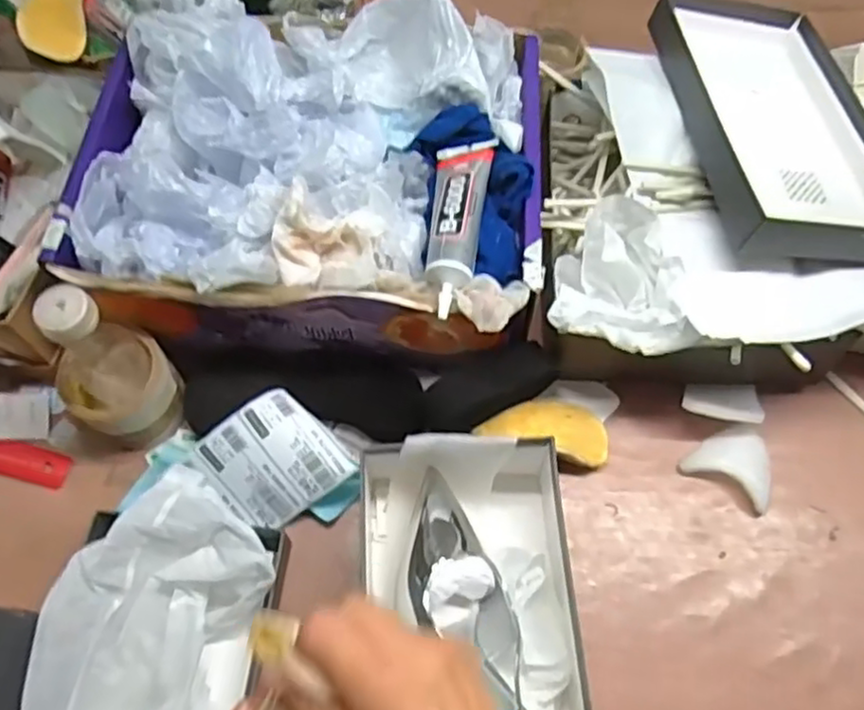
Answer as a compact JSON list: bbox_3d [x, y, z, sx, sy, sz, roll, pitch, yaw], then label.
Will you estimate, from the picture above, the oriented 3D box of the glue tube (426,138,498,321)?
[{"bbox_3d":[0.018,-0.111,0.591,0.047,0.027,0.171,10,63,4],"label":"glue tube"}]

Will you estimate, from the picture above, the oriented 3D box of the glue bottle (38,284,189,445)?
[{"bbox_3d":[-0.268,0.011,0.589,0.073,0.173,0.088,41,70,18],"label":"glue bottle"}]

